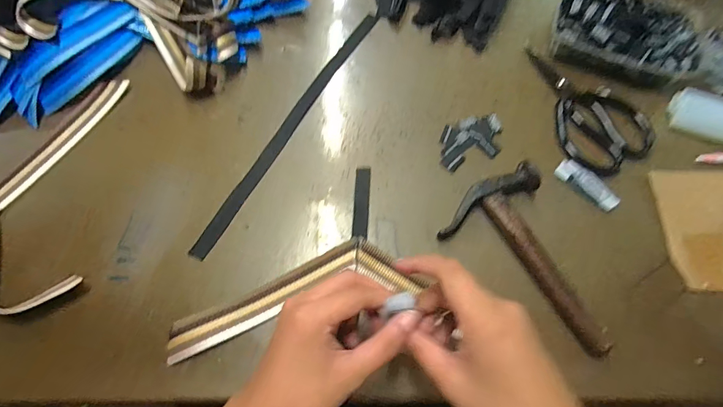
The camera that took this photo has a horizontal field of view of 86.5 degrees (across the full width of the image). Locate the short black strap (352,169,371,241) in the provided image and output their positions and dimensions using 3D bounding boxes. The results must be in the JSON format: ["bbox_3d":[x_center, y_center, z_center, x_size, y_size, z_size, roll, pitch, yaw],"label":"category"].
[{"bbox_3d":[0.000,-0.002,0.399,0.015,0.004,0.080,4,68,0],"label":"short black strap"}]

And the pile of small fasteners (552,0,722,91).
[{"bbox_3d":[0.366,-0.192,0.462,0.272,0.038,0.126,14,68,4],"label":"pile of small fasteners"}]

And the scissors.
[{"bbox_3d":[0.250,-0.113,0.445,0.092,0.017,0.168,-30,72,-13],"label":"scissors"}]

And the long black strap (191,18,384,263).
[{"bbox_3d":[-0.075,-0.096,0.434,0.020,0.004,0.359,28,70,9],"label":"long black strap"}]

